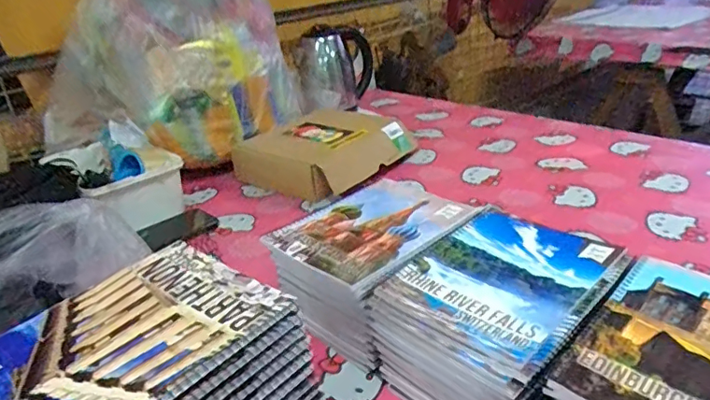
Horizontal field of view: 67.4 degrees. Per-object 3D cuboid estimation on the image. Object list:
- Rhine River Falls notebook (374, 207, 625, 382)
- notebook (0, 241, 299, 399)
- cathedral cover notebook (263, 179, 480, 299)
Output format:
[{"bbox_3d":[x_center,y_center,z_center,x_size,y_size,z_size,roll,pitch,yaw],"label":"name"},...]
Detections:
[{"bbox_3d":[0.137,0.069,0.495,0.148,0.013,0.197,20,36,40],"label":"Rhine River Falls notebook"},{"bbox_3d":[-0.159,0.095,0.360,0.141,0.011,0.199,16,33,36],"label":"notebook"},{"bbox_3d":[0.023,0.029,0.594,0.154,0.008,0.202,21,36,40],"label":"cathedral cover notebook"}]

